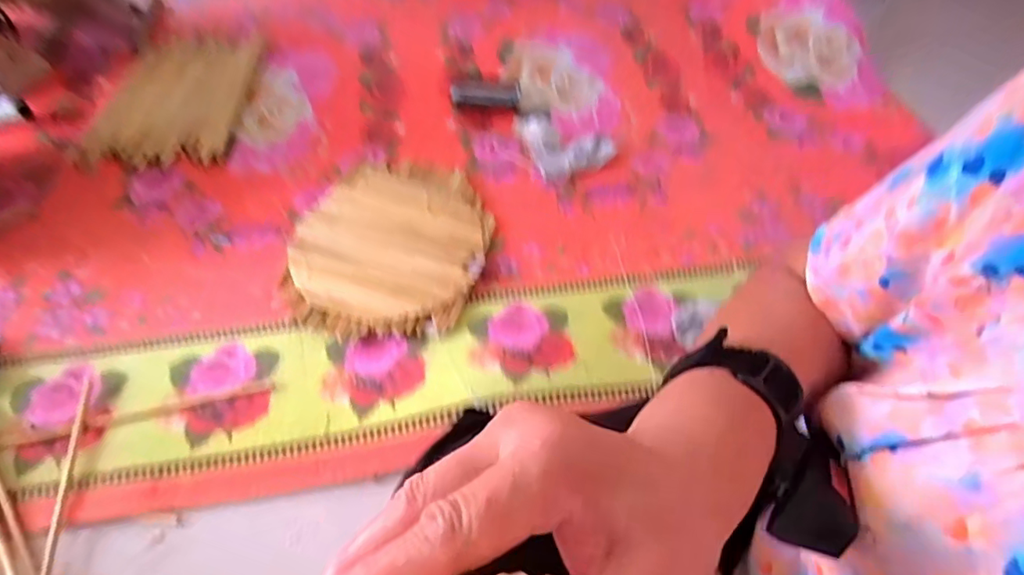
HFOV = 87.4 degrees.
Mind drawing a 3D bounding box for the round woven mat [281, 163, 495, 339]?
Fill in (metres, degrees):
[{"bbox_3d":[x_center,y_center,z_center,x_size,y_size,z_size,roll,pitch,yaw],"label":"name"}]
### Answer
[{"bbox_3d":[-0.215,-0.090,0.963,0.340,0.039,0.386,4,54,2],"label":"round woven mat"}]

